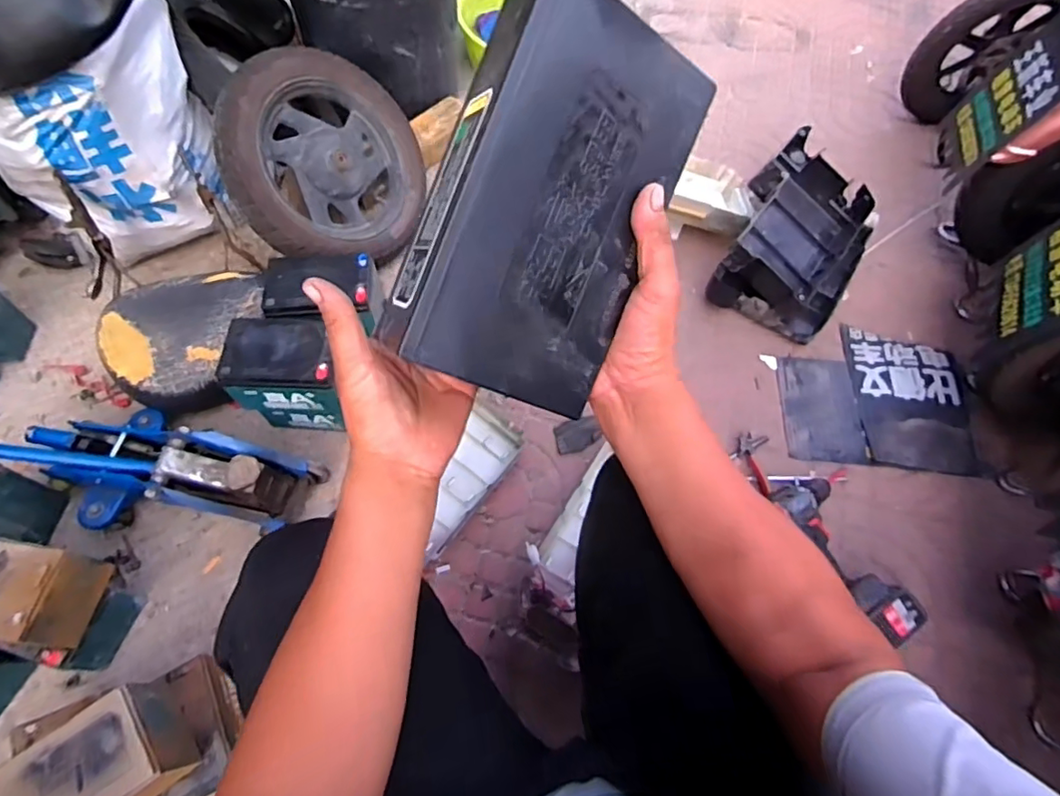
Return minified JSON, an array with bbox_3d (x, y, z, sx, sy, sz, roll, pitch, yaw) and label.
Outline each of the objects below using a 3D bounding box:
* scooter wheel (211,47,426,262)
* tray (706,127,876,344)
[{"bbox_3d":[-0.352,-0.415,1.006,0.068,0.359,0.352,1,97,42],"label":"scooter wheel"},{"bbox_3d":[0.524,-0.310,1.115,0.249,0.156,0.397,29,66,15],"label":"tray"}]

